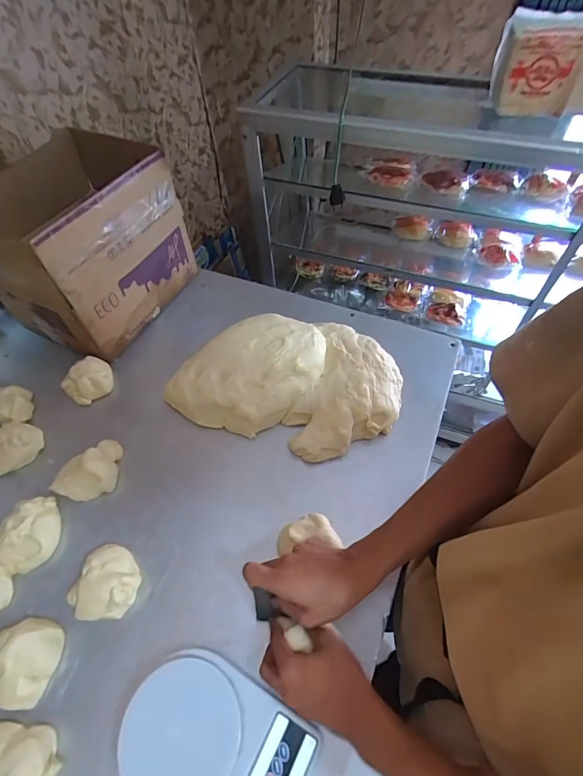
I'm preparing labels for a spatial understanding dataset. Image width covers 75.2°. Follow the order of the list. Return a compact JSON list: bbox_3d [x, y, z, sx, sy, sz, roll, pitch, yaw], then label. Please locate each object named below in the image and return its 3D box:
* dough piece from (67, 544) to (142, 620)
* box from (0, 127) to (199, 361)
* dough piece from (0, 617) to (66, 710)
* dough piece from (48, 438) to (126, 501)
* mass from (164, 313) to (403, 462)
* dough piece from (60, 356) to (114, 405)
[{"bbox_3d":[-0.259,0.281,0.542,0.085,0.052,0.092,-2,55,2],"label":"dough piece"},{"bbox_3d":[-0.414,-0.296,0.779,0.254,0.275,0.355,24,60,19],"label":"box"},{"bbox_3d":[-0.355,0.350,0.489,0.092,0.047,0.090,-2,55,2],"label":"dough piece"},{"bbox_3d":[-0.336,0.143,0.637,0.117,0.051,0.076,-39,62,-22],"label":"dough piece"},{"bbox_3d":[-0.002,-0.027,0.714,0.404,0.100,0.277,16,57,14],"label":"mass"},{"bbox_3d":[-0.398,-0.014,0.752,0.081,0.067,0.092,37,64,25],"label":"dough piece"}]

